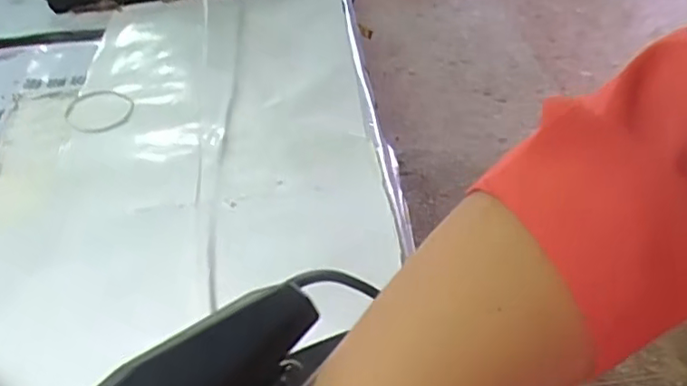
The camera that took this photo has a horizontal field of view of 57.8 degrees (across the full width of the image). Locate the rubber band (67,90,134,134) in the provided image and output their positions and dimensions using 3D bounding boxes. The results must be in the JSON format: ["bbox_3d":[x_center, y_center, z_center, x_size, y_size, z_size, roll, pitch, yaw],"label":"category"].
[{"bbox_3d":[-0.191,-0.066,0.488,0.052,0.004,0.058,-10,43,-6],"label":"rubber band"}]

